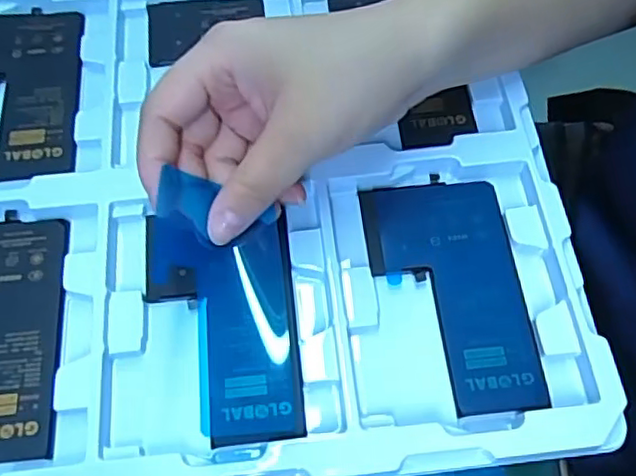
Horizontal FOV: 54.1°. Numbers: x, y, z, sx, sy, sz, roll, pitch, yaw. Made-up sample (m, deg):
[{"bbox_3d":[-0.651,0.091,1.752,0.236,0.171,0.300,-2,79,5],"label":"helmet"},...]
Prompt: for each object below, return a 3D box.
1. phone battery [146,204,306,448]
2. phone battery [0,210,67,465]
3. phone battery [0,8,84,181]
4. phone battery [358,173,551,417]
[{"bbox_3d":[-0.040,0.037,0.265,0.061,0.008,0.096,-4,74,-6],"label":"phone battery"},{"bbox_3d":[-0.144,0.041,0.271,0.065,0.004,0.110,-7,64,-3],"label":"phone battery"},{"bbox_3d":[-0.158,-0.079,0.331,0.065,0.005,0.115,-11,64,-5],"label":"phone battery"},{"bbox_3d":[0.058,0.023,0.280,0.063,0.005,0.110,-6,64,-3],"label":"phone battery"}]

